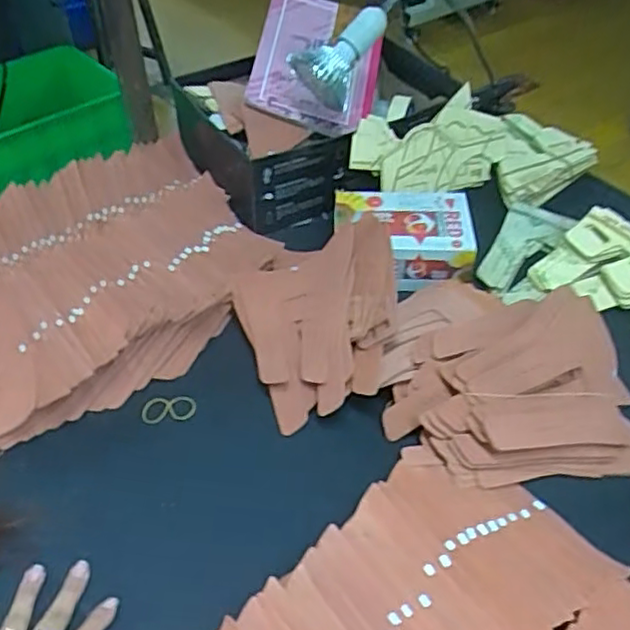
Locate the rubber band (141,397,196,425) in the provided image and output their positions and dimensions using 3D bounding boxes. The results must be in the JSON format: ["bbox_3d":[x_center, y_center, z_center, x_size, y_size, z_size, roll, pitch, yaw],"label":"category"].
[{"bbox_3d":[-0.147,0.096,0.676,0.054,0.004,0.027,-5,68,-2],"label":"rubber band"}]

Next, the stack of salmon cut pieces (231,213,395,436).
[{"bbox_3d":[0.000,-0.005,0.710,0.172,0.077,0.237,-2,46,-2],"label":"stack of salmon cut pieces"}]

